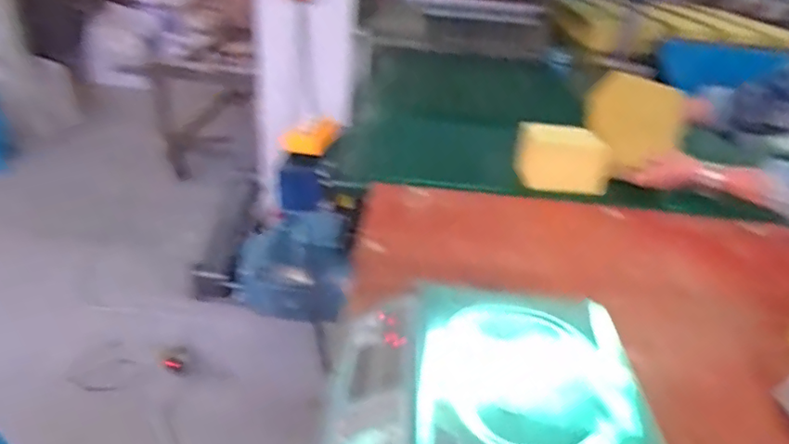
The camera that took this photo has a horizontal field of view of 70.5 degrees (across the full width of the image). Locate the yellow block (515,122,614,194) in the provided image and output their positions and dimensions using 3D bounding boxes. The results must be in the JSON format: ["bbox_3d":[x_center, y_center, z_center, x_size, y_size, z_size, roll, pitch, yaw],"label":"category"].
[{"bbox_3d":[0.379,-0.137,1.262,0.212,0.118,0.099,13,31,14],"label":"yellow block"}]

